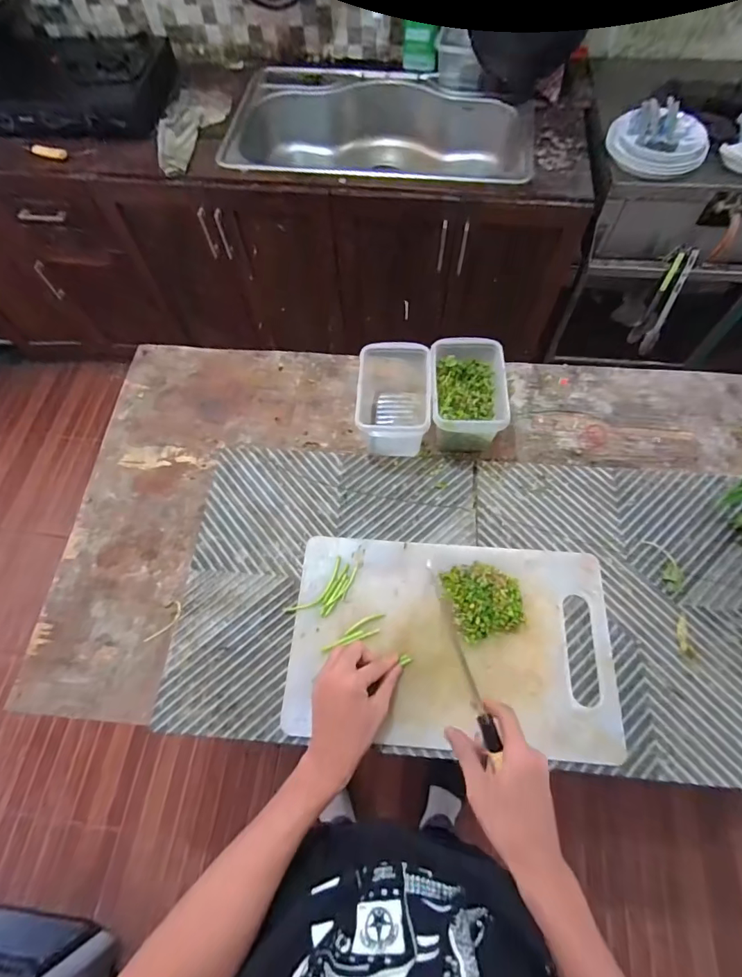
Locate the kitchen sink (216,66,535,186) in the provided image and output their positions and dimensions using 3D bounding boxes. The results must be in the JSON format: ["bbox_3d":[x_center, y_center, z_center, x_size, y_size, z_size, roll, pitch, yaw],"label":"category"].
[{"bbox_3d":[0.027,-0.998,1.367,0.824,0.220,0.534,4,65,5],"label":"kitchen sink"}]

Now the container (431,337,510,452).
[{"bbox_3d":[0.140,-0.133,0.693,0.101,0.096,0.158,0,64,3],"label":"container"}]

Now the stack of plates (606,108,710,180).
[{"bbox_3d":[0.675,-0.803,1.082,0.207,0.047,0.202,5,65,5],"label":"stack of plates"}]

